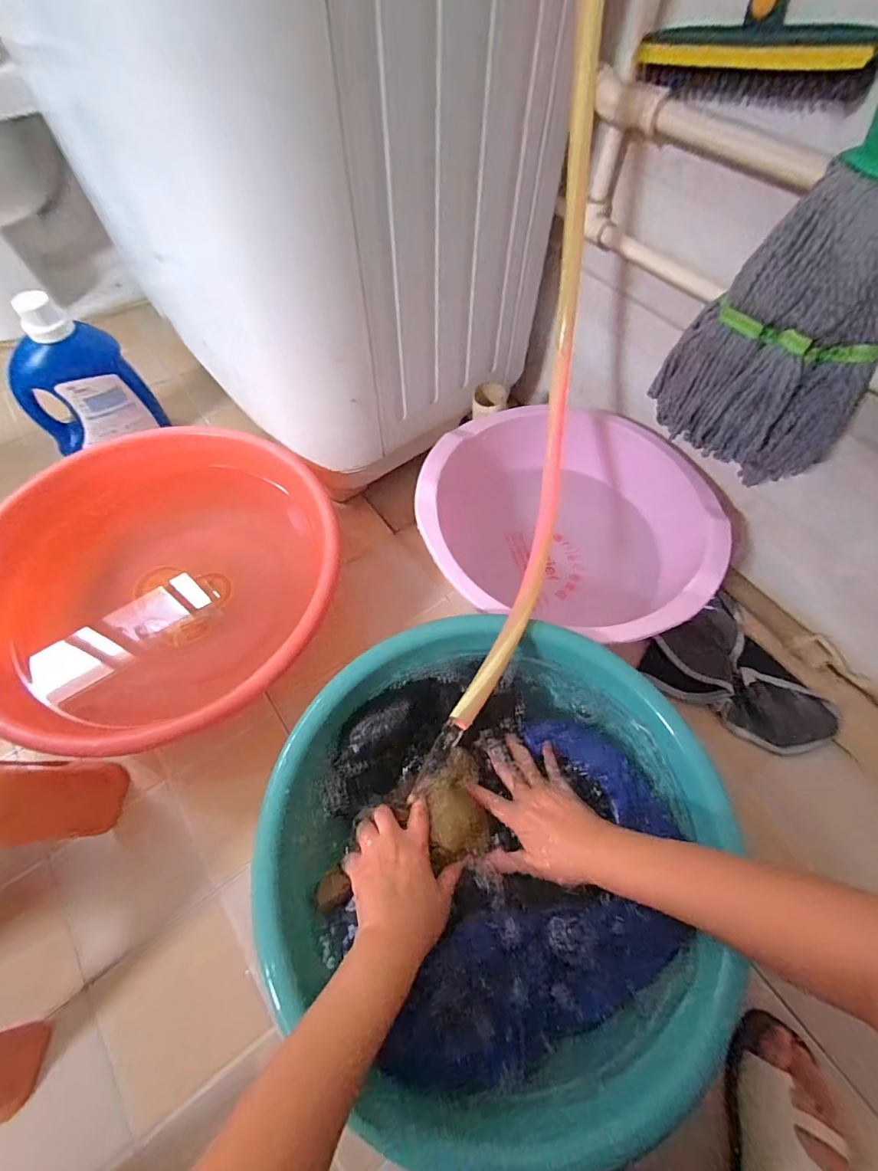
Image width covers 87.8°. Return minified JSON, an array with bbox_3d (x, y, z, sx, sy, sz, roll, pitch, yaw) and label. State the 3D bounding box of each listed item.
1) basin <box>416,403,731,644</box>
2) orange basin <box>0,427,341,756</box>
[{"bbox_3d":[0.169,-0.067,0.663,0.381,0.167,0.352,0,62,0],"label":"basin"},{"bbox_3d":[-0.342,0.013,0.618,0.413,0.172,0.410,0,62,0],"label":"orange basin"}]

